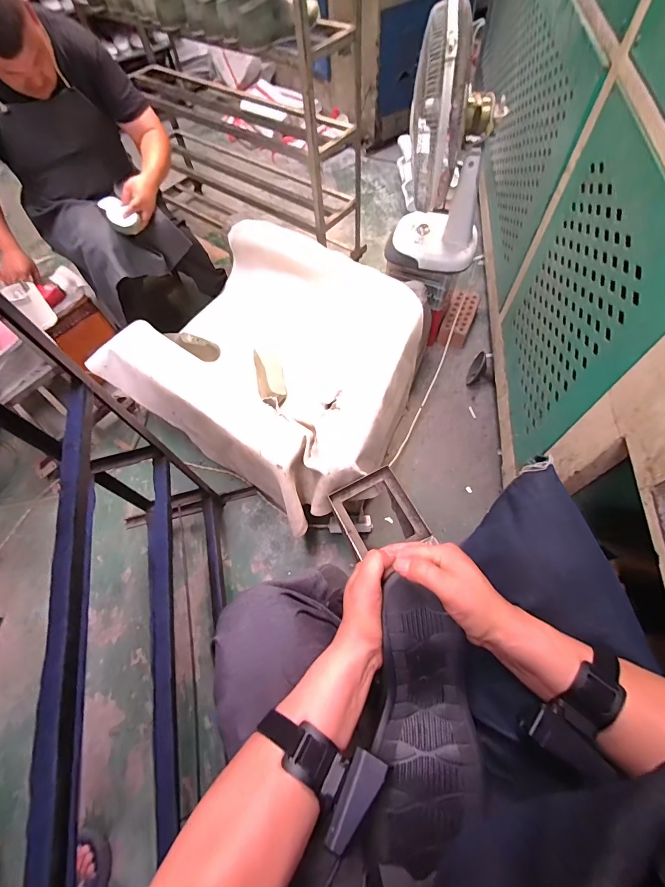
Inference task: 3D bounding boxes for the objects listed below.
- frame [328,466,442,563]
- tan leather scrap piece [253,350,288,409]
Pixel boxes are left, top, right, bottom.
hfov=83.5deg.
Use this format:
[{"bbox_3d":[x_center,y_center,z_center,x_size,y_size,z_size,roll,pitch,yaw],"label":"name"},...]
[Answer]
[{"bbox_3d":[0.117,0.187,0.978,0.193,0.035,0.221,-26,65,-9],"label":"frame"},{"bbox_3d":[-0.204,-0.210,1.231,0.087,0.032,0.232,-14,63,-3],"label":"tan leather scrap piece"}]

